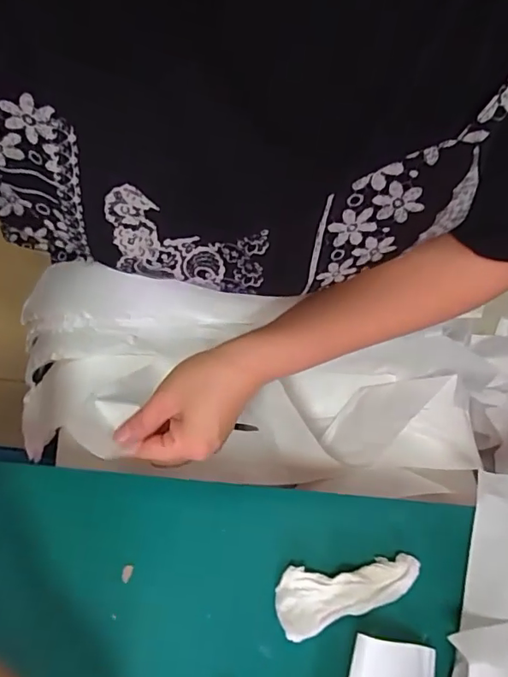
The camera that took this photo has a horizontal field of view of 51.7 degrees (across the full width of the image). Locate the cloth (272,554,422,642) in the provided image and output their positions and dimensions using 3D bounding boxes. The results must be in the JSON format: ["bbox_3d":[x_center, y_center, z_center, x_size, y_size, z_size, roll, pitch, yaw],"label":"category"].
[{"bbox_3d":[0.061,0.167,0.340,0.093,0.013,0.041,-5,73,-2],"label":"cloth"}]

